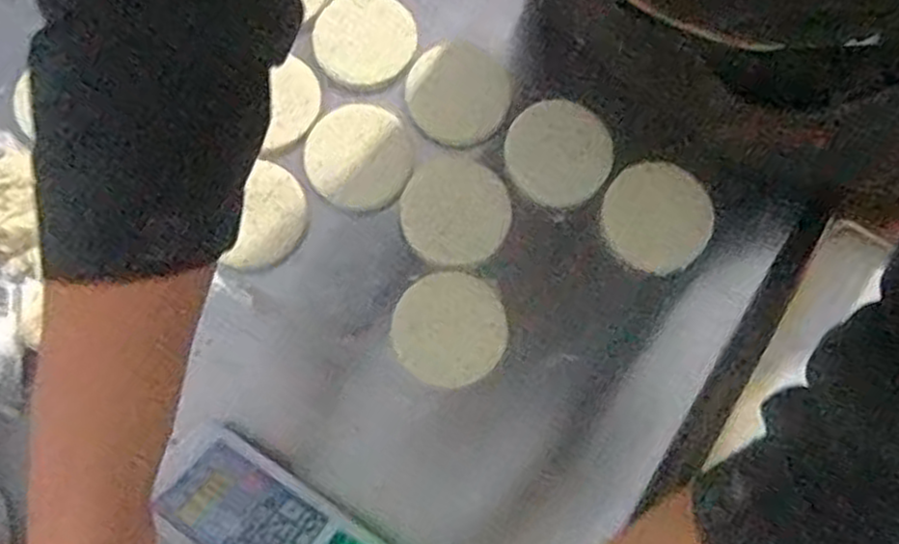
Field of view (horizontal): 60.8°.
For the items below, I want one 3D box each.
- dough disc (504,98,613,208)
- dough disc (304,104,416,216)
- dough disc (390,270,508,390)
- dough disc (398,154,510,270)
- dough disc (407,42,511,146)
[{"bbox_3d":[0.100,-0.111,0.709,0.094,0.005,0.099,0,75,-2],"label":"dough disc"},{"bbox_3d":[-0.083,-0.106,0.697,0.092,0.004,0.102,-10,76,-4],"label":"dough disc"},{"bbox_3d":[0.001,0.049,0.667,0.096,0.007,0.098,0,75,-2],"label":"dough disc"},{"bbox_3d":[0.005,-0.055,0.690,0.094,0.008,0.100,0,75,-2],"label":"dough disc"},{"bbox_3d":[0.006,-0.166,0.712,0.093,0.010,0.094,0,75,-2],"label":"dough disc"}]

